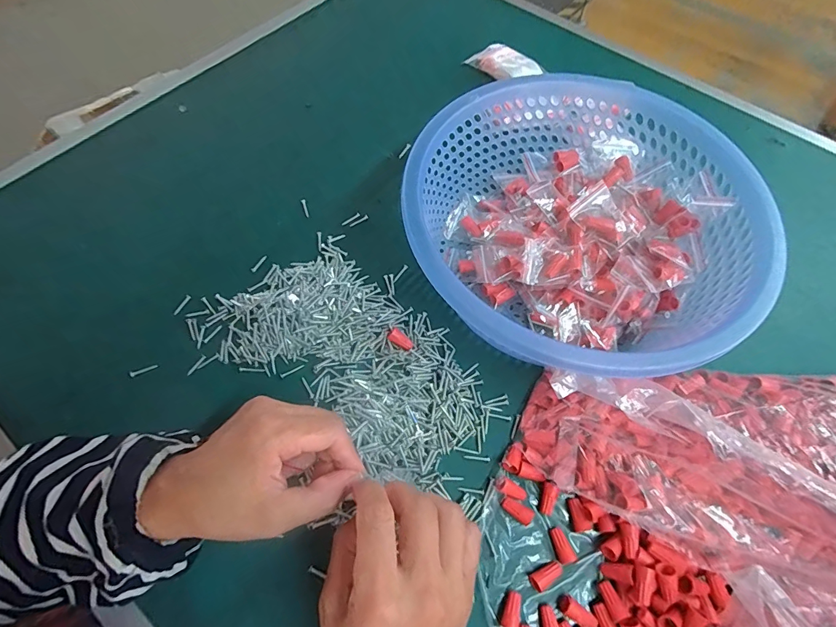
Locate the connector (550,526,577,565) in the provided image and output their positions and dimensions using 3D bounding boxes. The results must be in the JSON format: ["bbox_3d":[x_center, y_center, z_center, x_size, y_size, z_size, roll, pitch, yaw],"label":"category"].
[{"bbox_3d":[0.102,0.165,0.295,0.011,0.007,0.024,-19,66,-11],"label":"connector"}]

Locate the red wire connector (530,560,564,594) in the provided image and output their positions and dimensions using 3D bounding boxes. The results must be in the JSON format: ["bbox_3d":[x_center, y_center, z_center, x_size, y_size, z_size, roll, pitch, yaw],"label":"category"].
[{"bbox_3d":[0.089,0.181,0.285,0.024,0.007,0.012,-24,67,-13],"label":"red wire connector"}]

